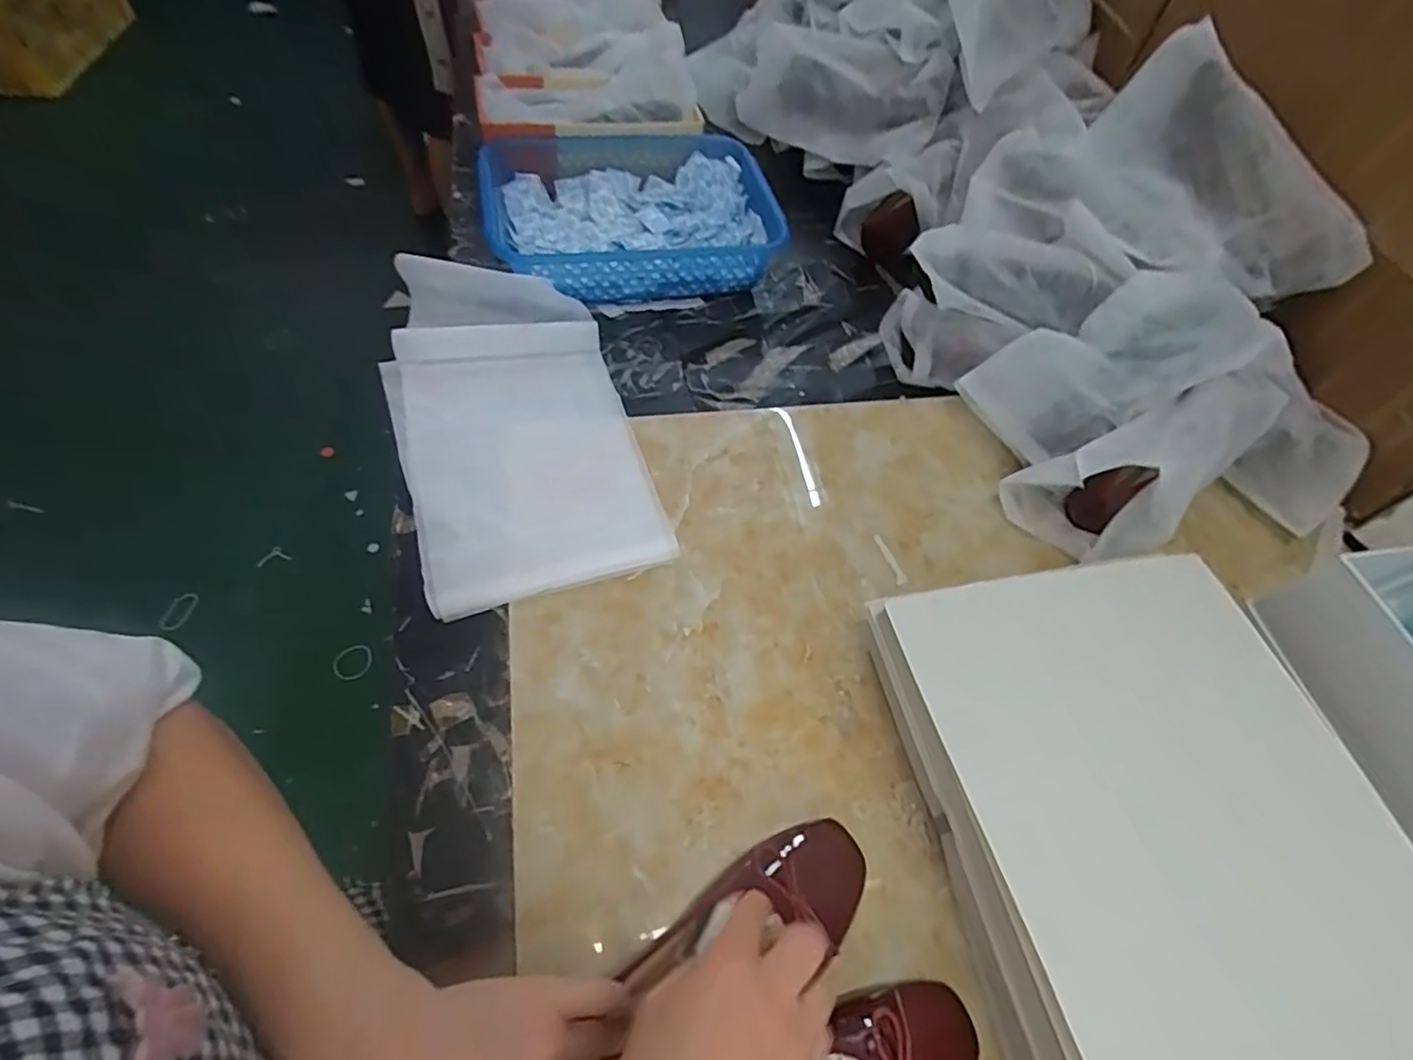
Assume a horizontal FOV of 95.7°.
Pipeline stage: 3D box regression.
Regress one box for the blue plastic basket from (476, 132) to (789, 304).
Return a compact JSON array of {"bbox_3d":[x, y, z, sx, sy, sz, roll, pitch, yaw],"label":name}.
[{"bbox_3d":[-0.094,-0.375,0.791,0.342,0.099,0.249,-10,59,-10],"label":"blue plastic basket"}]

